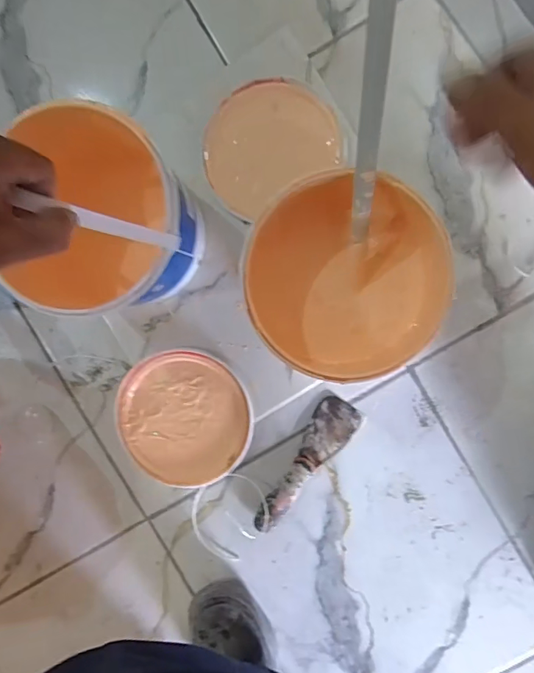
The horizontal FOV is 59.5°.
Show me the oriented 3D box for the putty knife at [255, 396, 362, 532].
[{"bbox_3d":[0.046,0.167,0.605,0.055,0.024,0.192,37,95,1],"label":"putty knife"}]

